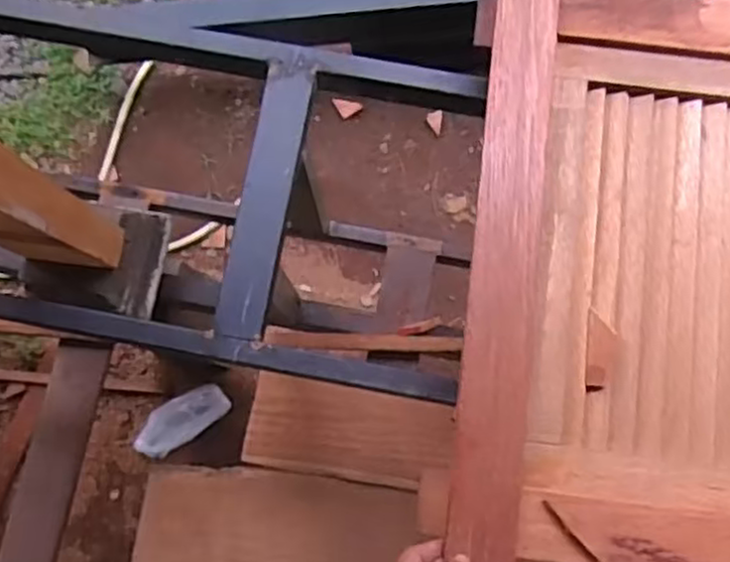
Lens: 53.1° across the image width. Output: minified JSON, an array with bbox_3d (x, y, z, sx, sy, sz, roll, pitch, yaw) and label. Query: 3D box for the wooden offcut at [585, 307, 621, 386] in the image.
[{"bbox_3d":[0.241,0.069,0.739,0.033,0.004,0.074,6,79,2],"label":"wooden offcut"}]

